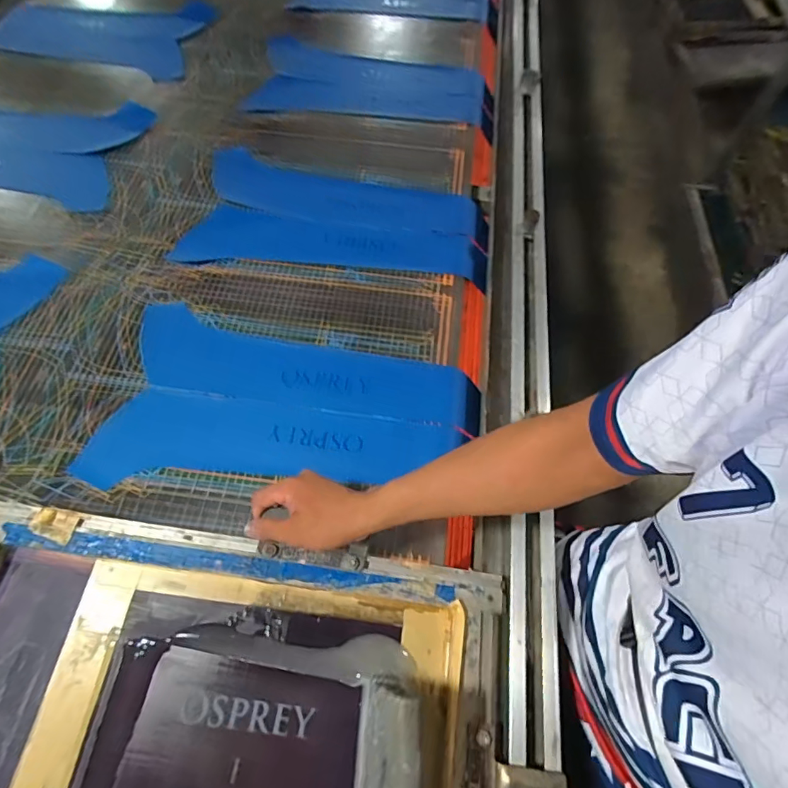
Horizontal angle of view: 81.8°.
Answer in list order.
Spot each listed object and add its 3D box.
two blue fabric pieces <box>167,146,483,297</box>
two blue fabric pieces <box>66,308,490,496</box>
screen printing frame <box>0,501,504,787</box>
[{"bbox_3d":[-0.087,-0.298,0.777,0.501,0.023,0.241,10,62,3],"label":"two blue fabric pieces"},{"bbox_3d":[-0.134,0.019,0.611,0.477,0.010,0.242,8,64,2],"label":"two blue fabric pieces"},{"bbox_3d":[-0.174,0.320,0.394,0.517,0.034,0.372,12,61,-4],"label":"screen printing frame"}]

